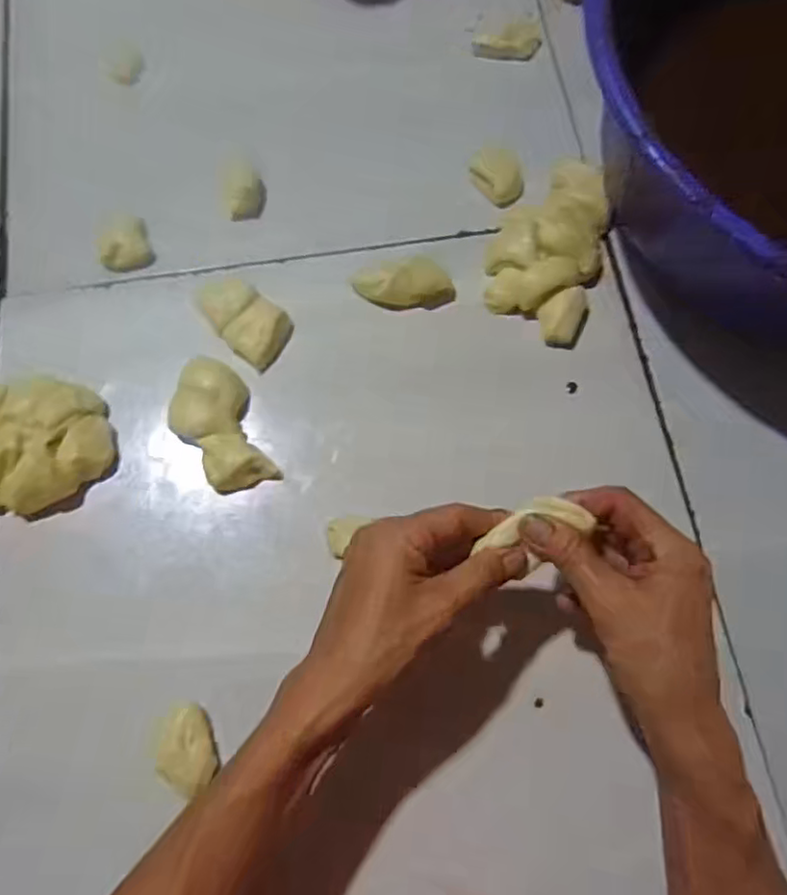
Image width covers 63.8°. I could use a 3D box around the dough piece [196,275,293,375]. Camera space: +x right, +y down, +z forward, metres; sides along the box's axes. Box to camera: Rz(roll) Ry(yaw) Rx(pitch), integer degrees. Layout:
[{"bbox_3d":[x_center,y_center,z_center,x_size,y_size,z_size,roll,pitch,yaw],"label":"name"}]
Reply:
[{"bbox_3d":[-0.116,-0.098,0.490,0.069,0.027,0.046,37,77,9],"label":"dough piece"}]

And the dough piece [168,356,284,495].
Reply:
[{"bbox_3d":[-0.129,-0.016,0.463,0.056,0.031,0.101,-23,76,-7],"label":"dough piece"}]

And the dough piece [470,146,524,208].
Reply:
[{"bbox_3d":[0.087,-0.226,0.528,0.045,0.035,0.029,7,74,1],"label":"dough piece"}]

